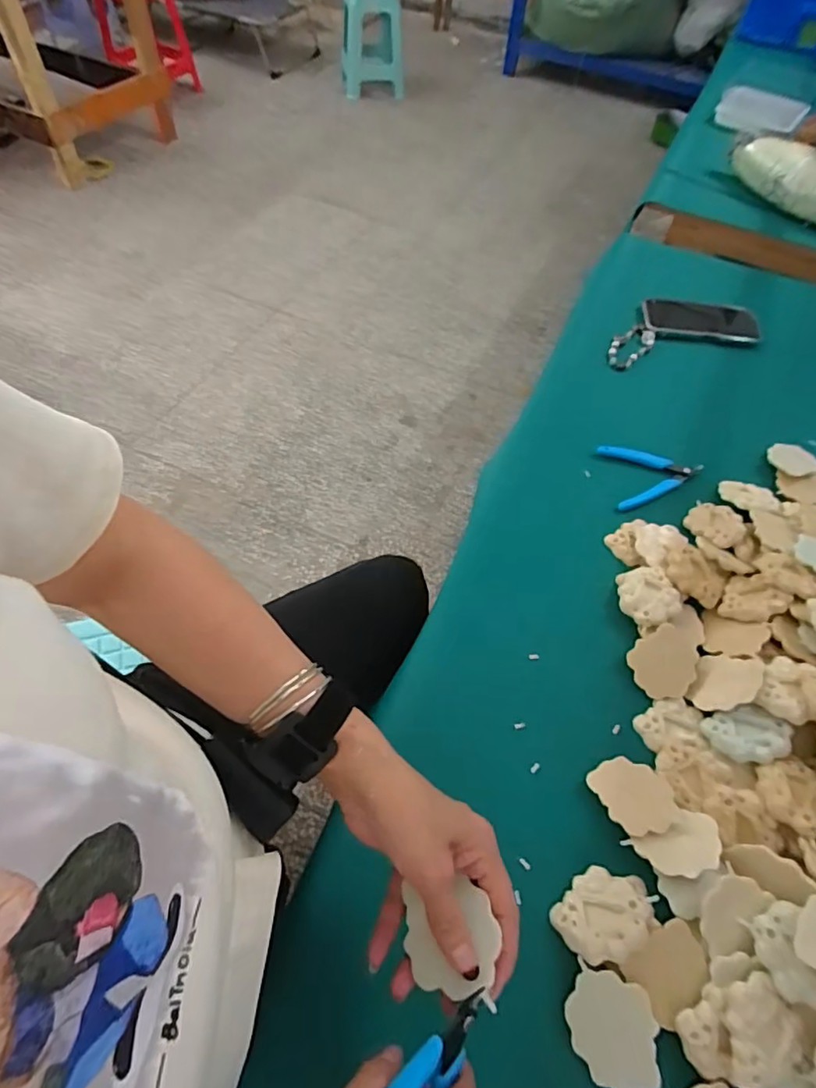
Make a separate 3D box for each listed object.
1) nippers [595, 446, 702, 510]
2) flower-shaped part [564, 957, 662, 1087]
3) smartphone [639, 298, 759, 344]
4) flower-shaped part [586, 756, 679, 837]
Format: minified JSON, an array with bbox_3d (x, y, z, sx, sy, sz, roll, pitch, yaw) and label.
[{"bbox_3d":[0.294,-0.086,0.643,0.116,0.007,0.090,-6,58,-7],"label":"nippers"},{"bbox_3d":[0.138,0.328,0.364,0.057,0.011,0.061,11,58,4],"label":"flower-shaped part"},{"bbox_3d":[0.444,-0.339,0.816,0.163,0.013,0.078,10,58,4],"label":"smartphone"},{"bbox_3d":[0.188,0.205,0.443,0.056,0.012,0.060,1,58,-2],"label":"flower-shaped part"}]

